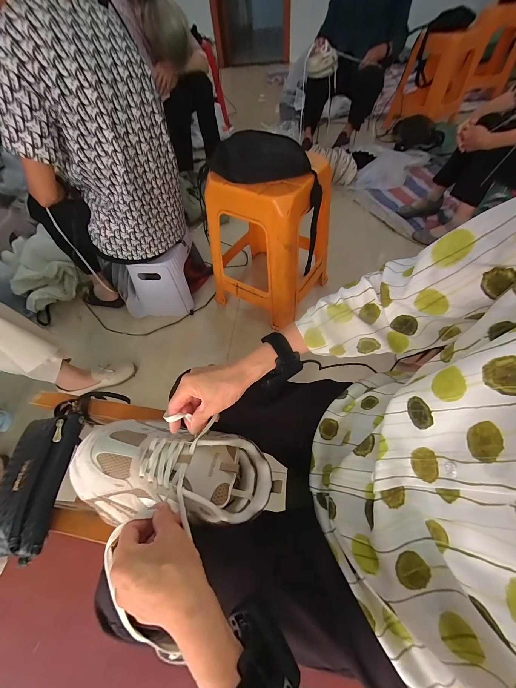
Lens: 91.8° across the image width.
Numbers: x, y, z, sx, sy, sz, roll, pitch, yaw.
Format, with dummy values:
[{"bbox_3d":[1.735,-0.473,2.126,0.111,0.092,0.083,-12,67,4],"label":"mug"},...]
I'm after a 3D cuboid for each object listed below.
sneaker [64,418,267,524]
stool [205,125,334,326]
[{"bbox_3d":[-0.116,0.182,0.357,0.259,0.100,0.124,7,60,0],"label":"sneaker"},{"bbox_3d":[0.031,-0.386,0.878,0.374,0.521,0.314,25,63,19],"label":"stool"}]

